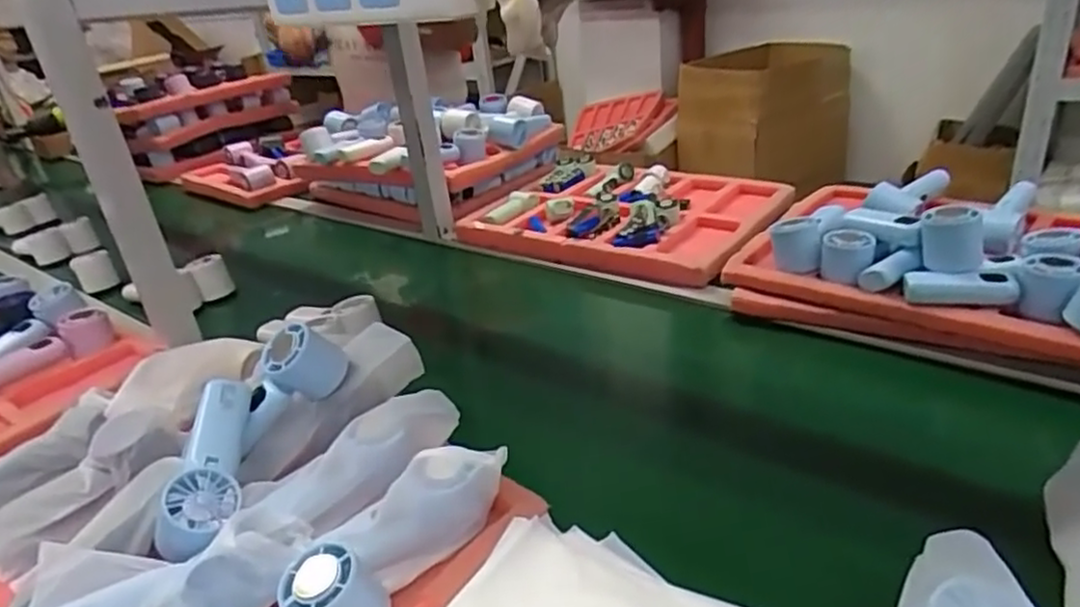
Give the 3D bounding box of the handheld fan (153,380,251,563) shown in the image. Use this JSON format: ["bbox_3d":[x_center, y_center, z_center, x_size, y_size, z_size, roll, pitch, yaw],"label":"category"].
[{"bbox_3d":[-0.270,0.131,0.572,0.066,0.048,0.161,-9,40,-4],"label":"handheld fan"}]

